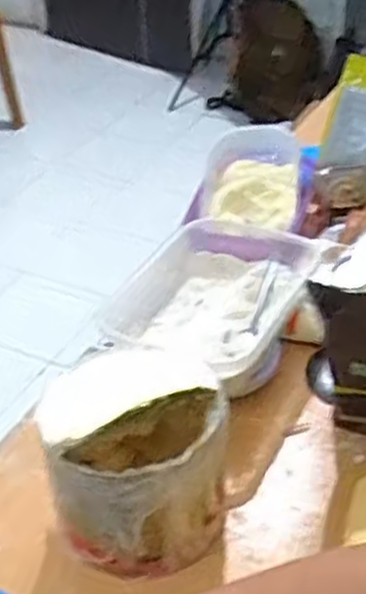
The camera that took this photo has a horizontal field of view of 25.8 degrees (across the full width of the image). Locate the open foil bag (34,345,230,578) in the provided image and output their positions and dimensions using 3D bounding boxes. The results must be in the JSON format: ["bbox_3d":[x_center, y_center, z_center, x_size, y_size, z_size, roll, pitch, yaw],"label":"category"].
[{"bbox_3d":[-0.040,0.133,0.693,0.152,0.149,0.150,-2,37,-1],"label":"open foil bag"}]

